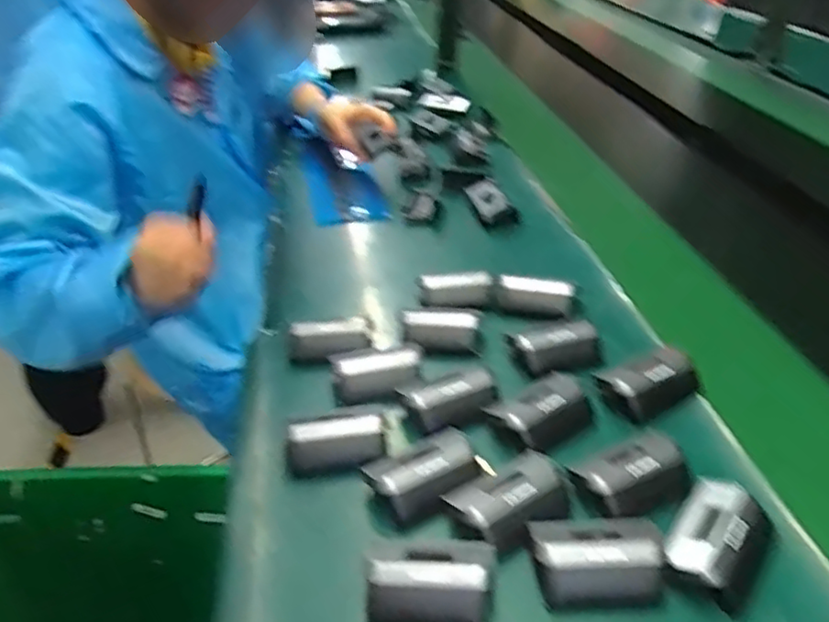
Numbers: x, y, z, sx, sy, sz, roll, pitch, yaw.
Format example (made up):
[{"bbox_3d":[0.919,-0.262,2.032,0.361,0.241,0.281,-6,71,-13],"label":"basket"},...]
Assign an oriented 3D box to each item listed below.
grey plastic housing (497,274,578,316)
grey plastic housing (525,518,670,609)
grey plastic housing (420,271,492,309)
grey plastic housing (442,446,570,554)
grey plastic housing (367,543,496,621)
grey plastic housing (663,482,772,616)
[{"bbox_3d":[0.111,-0.017,0.613,0.068,0.022,0.028,8,35,12],"label":"grey plastic housing"},{"bbox_3d":[0.107,0.146,0.389,0.074,0.025,0.045,-2,34,-3],"label":"grey plastic housing"},{"bbox_3d":[0.039,-0.021,0.629,0.067,0.025,0.026,5,34,8],"label":"grey plastic housing"},{"bbox_3d":[0.063,0.122,0.421,0.076,0.028,0.046,-17,37,-22],"label":"grey plastic housing"},{"bbox_3d":[0.010,0.154,0.377,0.070,0.035,0.040,1,34,2],"label":"grey plastic housing"},{"bbox_3d":[0.179,0.134,0.389,0.048,0.025,0.071,23,41,31],"label":"grey plastic housing"}]

